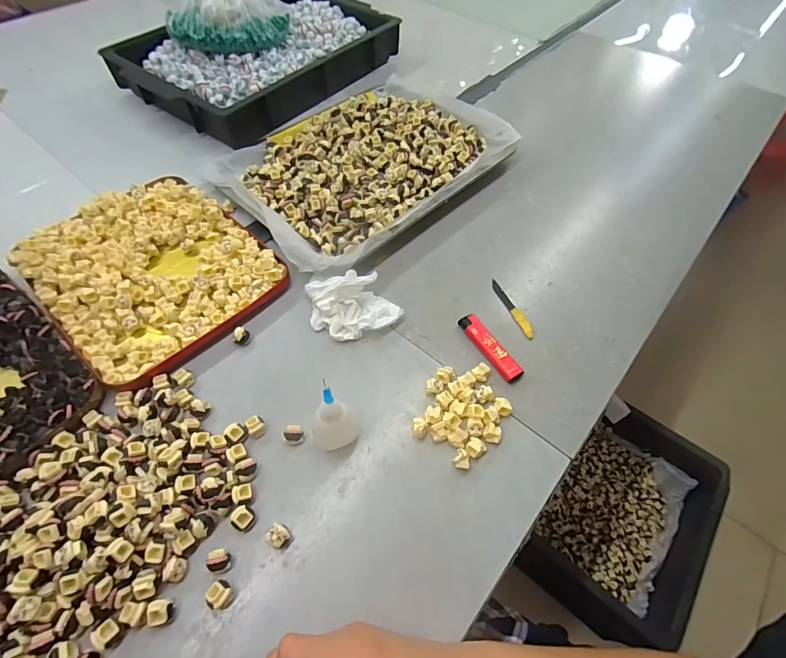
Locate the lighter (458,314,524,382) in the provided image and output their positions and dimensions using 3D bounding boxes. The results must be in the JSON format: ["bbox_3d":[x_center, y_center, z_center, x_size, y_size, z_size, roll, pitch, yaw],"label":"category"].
[{"bbox_3d":[0.095,0.017,0.393,0.020,0.011,0.077,-27,61,-18],"label":"lighter"}]

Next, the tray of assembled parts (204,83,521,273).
[{"bbox_3d":[-0.031,-0.222,0.532,0.258,0.037,0.360,39,65,23],"label":"tray of assembled parts"}]

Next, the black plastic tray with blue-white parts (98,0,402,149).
[{"bbox_3d":[-0.205,-0.449,0.659,0.273,0.064,0.398,31,61,18],"label":"black plastic tray with blue-white parts"}]

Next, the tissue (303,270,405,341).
[{"bbox_3d":[-0.039,-0.025,0.404,0.093,0.035,0.067,-6,57,-5],"label":"tissue"}]

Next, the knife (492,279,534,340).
[{"bbox_3d":[0.127,-0.023,0.426,0.013,0.004,0.080,-17,59,-12],"label":"knife"}]

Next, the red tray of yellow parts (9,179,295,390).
[{"bbox_3d":[-0.253,-0.071,0.423,0.197,0.025,0.243,-39,65,-23],"label":"red tray of yellow parts"}]

